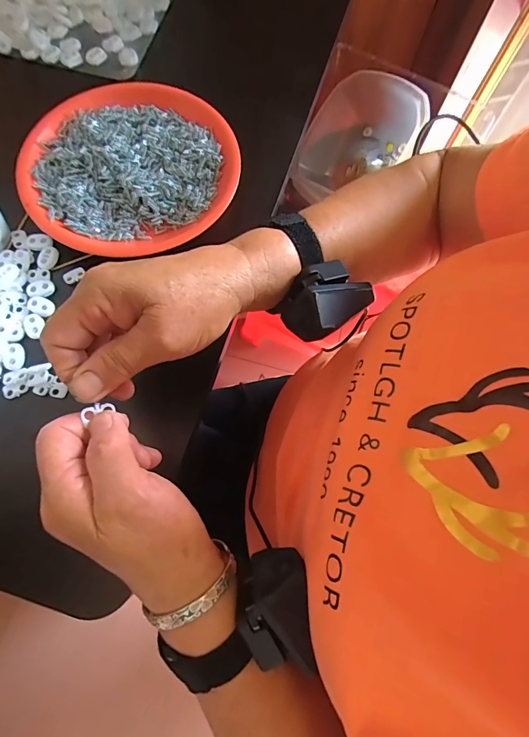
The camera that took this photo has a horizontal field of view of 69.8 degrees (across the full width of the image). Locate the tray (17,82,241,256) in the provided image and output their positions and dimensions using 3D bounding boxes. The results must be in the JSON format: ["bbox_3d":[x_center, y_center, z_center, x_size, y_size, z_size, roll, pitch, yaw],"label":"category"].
[{"bbox_3d":[-0.124,-0.183,0.353,0.177,0.026,0.187,37,74,9],"label":"tray"}]

